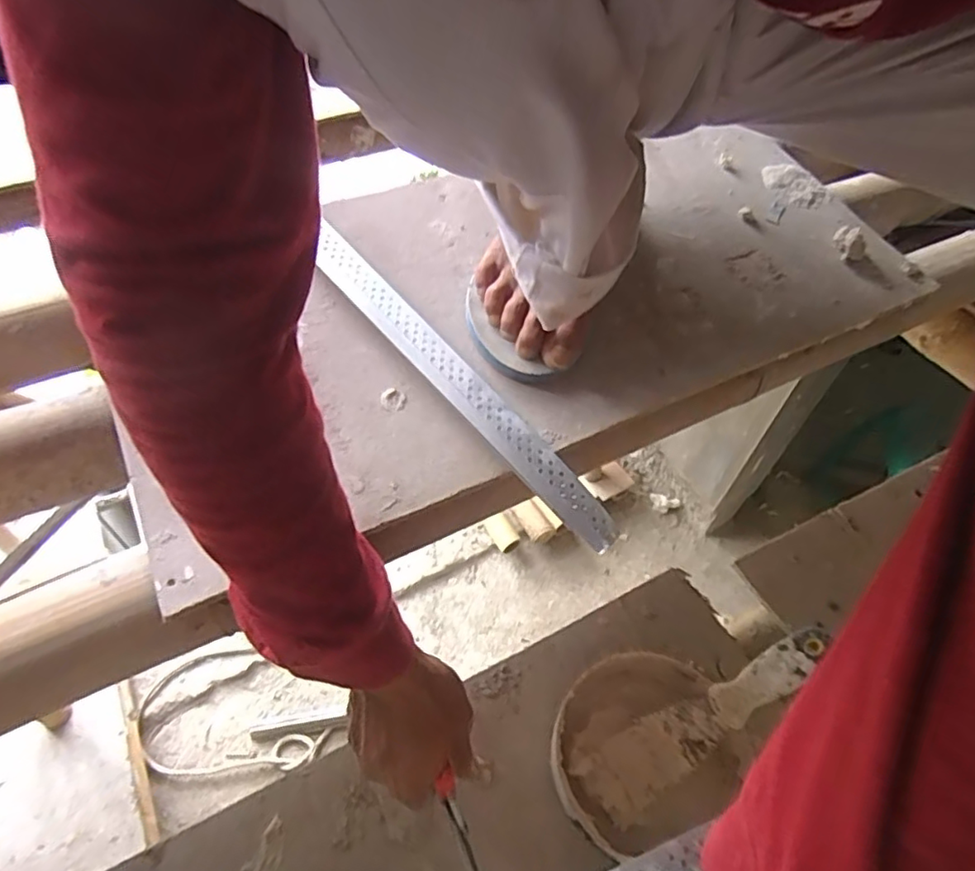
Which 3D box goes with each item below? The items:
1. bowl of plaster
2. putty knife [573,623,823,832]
[{"bbox_3d":[0.118,0.239,0.462,0.139,0.038,0.134,1,52,-2],"label":"bowl of plaster"},{"bbox_3d":[0.166,0.208,0.448,0.208,0.018,0.053,-30,58,-7],"label":"putty knife"}]

